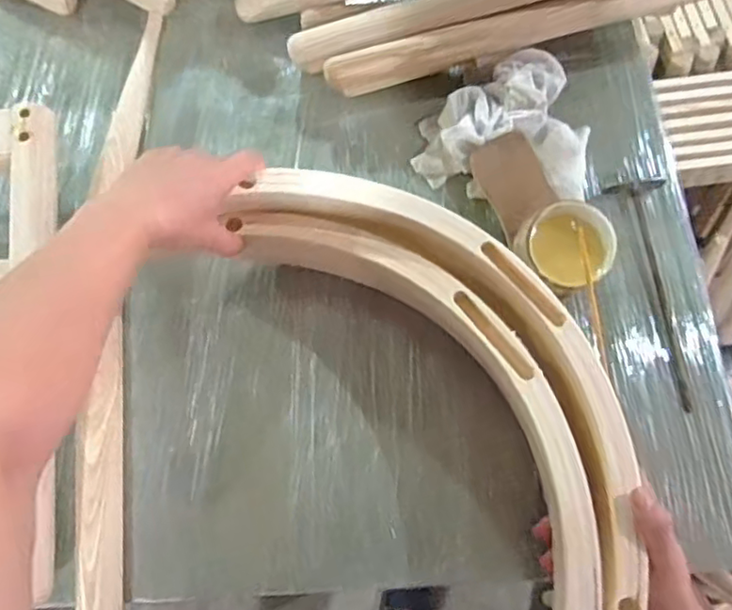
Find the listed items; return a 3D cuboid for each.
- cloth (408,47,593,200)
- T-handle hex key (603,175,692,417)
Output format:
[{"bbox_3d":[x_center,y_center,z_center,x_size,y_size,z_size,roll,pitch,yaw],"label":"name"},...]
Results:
[{"bbox_3d":[0.138,-0.181,0.626,0.167,0.055,0.157,2,70,0],"label":"cloth"},{"bbox_3d":[0.280,-0.018,0.594,0.054,0.005,0.237,-1,70,-2],"label":"T-handle hex key"}]

